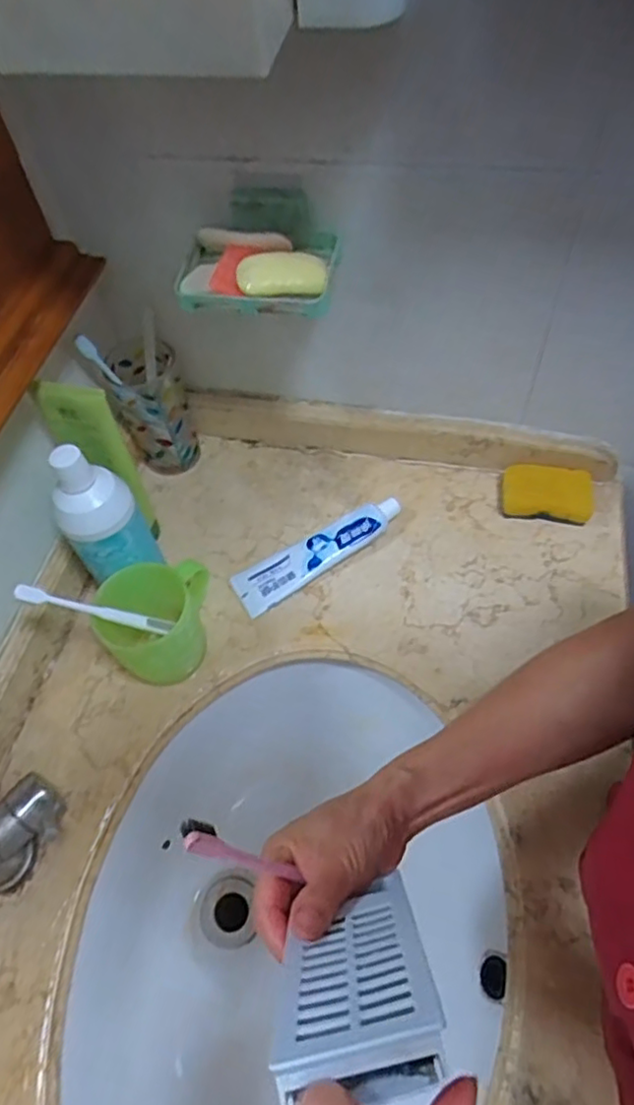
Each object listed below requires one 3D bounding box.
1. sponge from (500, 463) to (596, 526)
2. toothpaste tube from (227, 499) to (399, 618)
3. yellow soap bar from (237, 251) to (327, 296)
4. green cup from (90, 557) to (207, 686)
[{"bbox_3d":[0.252,-0.066,0.696,0.096,0.032,0.059,5,58,8],"label":"sponge"},{"bbox_3d":[0.003,-0.003,0.672,0.192,0.030,0.051,-28,59,-13],"label":"toothpaste tube"},{"bbox_3d":[-0.028,-0.223,0.510,0.070,0.022,0.034,-6,57,1],"label":"yellow soap bar"},{"bbox_3d":[-0.145,0.071,0.591,0.088,0.097,0.103,-6,57,1],"label":"green cup"}]

